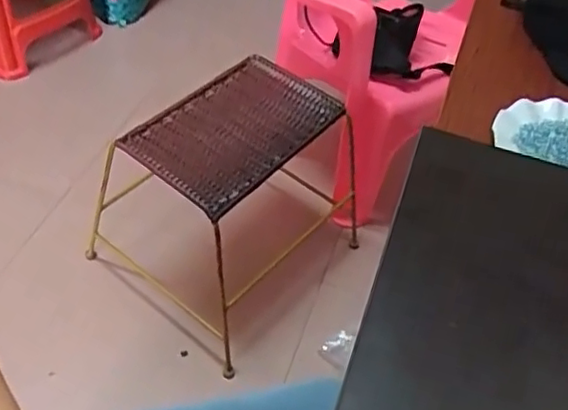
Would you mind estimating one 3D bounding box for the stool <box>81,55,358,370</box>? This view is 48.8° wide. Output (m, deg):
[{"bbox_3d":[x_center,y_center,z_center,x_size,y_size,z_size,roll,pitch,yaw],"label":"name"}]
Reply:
[{"bbox_3d":[-0.103,-0.004,1.211,0.361,0.387,0.411,34,54,23],"label":"stool"}]

